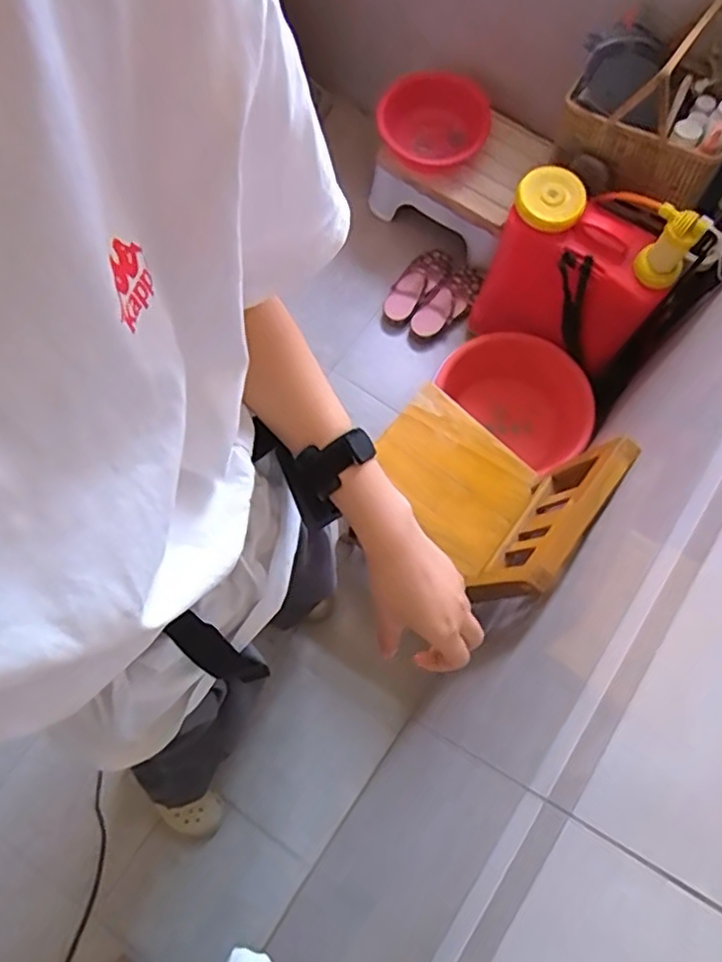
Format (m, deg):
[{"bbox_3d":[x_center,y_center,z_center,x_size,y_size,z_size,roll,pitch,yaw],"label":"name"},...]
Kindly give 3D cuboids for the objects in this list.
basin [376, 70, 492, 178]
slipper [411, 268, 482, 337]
[{"bbox_3d":[0.171,-0.830,1.473,0.249,0.092,0.208,41,76,12],"label":"basin"},{"bbox_3d":[0.214,-0.435,1.588,0.097,0.051,0.220,35,75,10],"label":"slipper"}]

